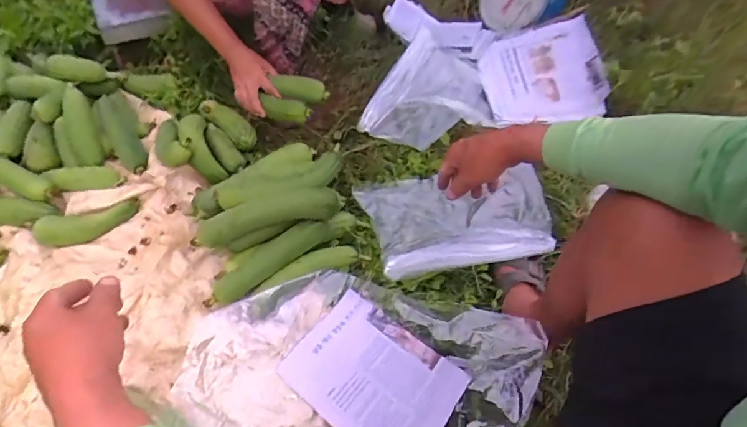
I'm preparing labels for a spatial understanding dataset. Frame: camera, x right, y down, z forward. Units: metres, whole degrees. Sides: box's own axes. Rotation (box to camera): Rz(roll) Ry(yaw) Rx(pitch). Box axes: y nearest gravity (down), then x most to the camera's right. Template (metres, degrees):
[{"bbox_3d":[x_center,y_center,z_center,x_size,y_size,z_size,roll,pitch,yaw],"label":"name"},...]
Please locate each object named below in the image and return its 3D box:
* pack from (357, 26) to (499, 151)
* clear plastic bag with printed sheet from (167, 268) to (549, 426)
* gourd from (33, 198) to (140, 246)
[{"bbox_3d":[0.157,-0.282,1.085,0.269,0.074,0.364,22,60,9],"label":"pack"},{"bbox_3d":[-0.033,0.245,0.738,0.572,0.104,0.307,8,59,1],"label":"clear plastic bag with printed sheet"},{"bbox_3d":[-0.546,0.018,0.862,0.182,0.046,0.057,-24,63,-17],"label":"gourd"}]

